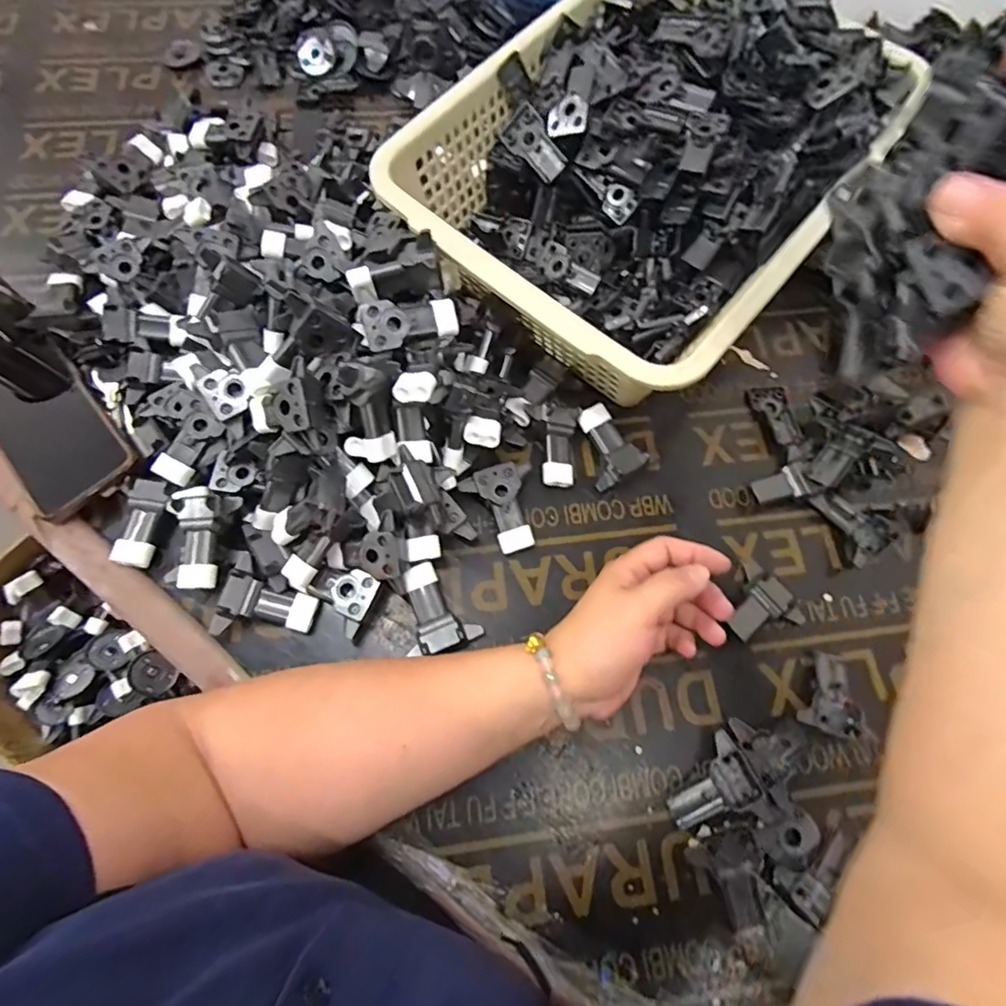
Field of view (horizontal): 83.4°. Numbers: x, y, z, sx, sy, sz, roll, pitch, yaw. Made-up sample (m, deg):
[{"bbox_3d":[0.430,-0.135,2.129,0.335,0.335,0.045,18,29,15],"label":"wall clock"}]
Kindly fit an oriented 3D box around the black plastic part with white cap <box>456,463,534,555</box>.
[{"bbox_3d":[-0.004,0.005,0.438,0.054,0.027,0.065,-5,70,-4],"label":"black plastic part with white cap"}]

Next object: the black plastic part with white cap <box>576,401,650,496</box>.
[{"bbox_3d":[0.084,-0.046,0.463,0.042,0.021,0.064,-24,72,-11],"label":"black plastic part with white cap"}]

